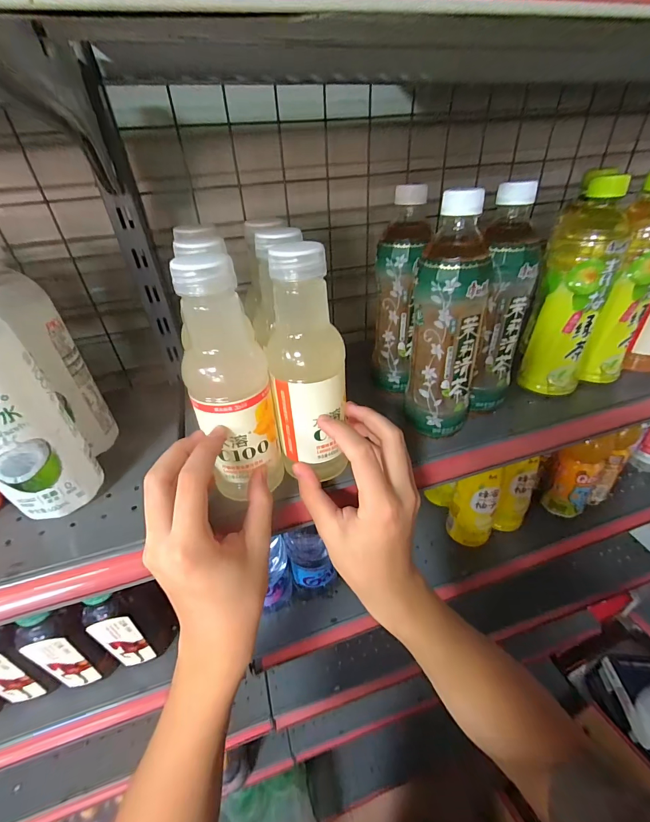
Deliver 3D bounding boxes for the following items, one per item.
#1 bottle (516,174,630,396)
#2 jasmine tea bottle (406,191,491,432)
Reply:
[{"bbox_3d":[0.264,-0.122,0.381,0.060,0.205,0.059,25,45,34],"label":"bottle"},{"bbox_3d":[0.112,-0.075,0.329,0.061,0.201,0.057,14,40,23],"label":"jasmine tea bottle"}]

